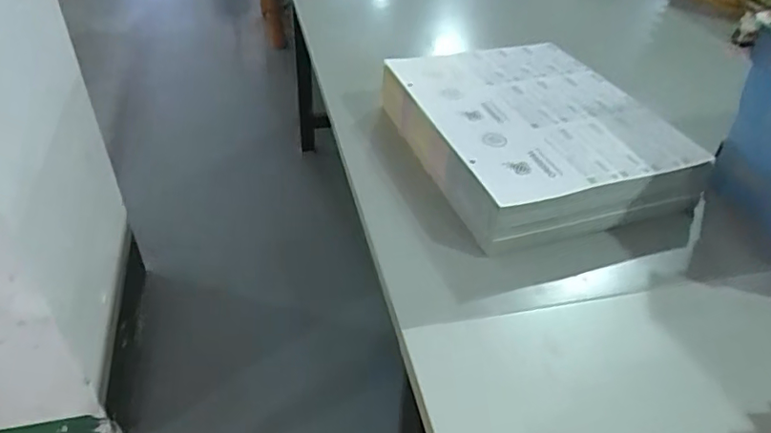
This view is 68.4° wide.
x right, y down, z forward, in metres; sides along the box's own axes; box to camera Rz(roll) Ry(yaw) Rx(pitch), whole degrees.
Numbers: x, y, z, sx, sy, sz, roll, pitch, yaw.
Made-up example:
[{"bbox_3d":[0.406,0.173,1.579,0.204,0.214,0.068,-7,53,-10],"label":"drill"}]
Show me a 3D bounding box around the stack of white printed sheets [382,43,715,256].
[{"bbox_3d":[0.172,-0.098,0.682,0.276,0.090,0.289,-12,42,-17],"label":"stack of white printed sheets"}]

